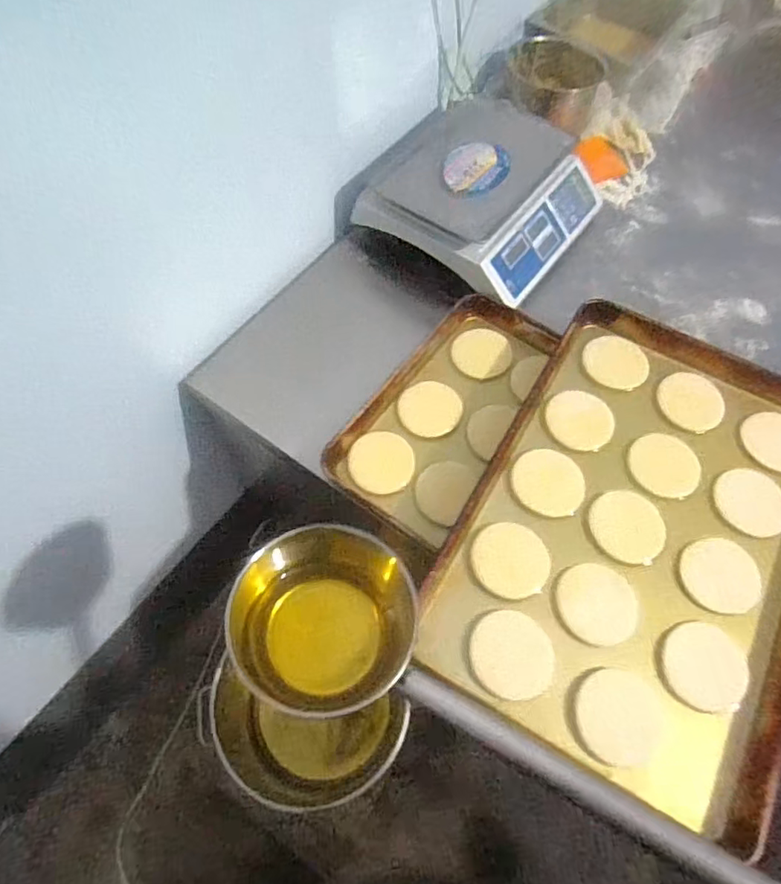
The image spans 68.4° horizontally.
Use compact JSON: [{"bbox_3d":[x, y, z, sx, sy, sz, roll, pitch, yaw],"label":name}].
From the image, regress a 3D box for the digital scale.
[{"bbox_3d":[0.158,-0.430,0.991,0.330,0.101,0.334,33,66,15],"label":"digital scale"}]

